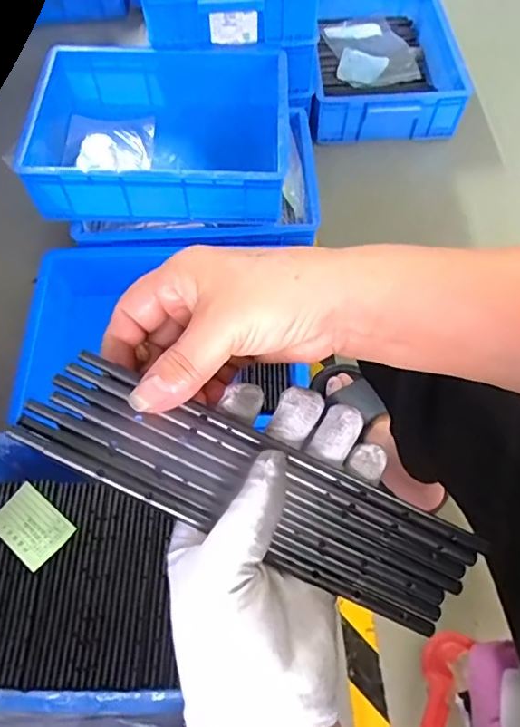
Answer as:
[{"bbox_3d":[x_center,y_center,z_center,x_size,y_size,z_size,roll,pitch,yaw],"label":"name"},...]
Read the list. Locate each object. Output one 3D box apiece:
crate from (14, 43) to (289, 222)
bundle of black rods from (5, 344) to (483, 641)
[{"bbox_3d":[-0.162,-0.380,0.905,0.407,0.125,0.315,2,63,2],"label":"crate"},{"bbox_3d":[0.001,0.063,0.259,0.223,0.016,0.052,26,65,-6],"label":"bundle of black rods"}]

